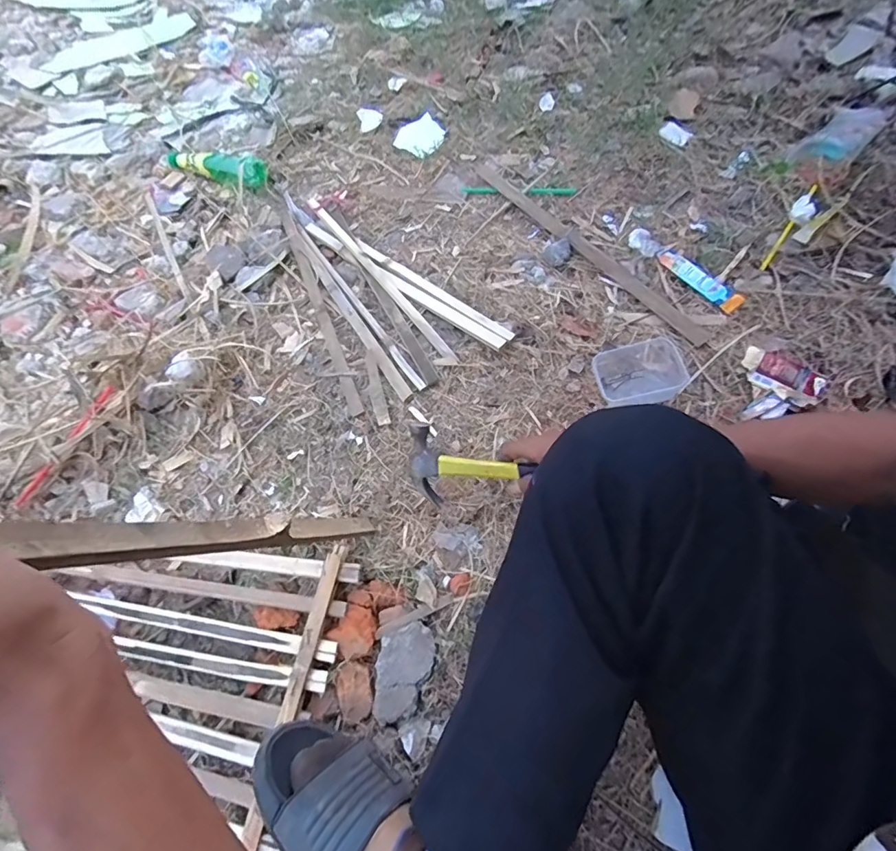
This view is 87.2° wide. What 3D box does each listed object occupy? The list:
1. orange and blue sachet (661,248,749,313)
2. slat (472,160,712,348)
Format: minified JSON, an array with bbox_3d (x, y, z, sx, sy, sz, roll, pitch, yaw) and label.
[{"bbox_3d":[0.387,-0.225,0.723,0.038,0.013,0.140,-35,66,-14],"label":"orange and blue sachet"},{"bbox_3d":[0.212,-0.319,0.795,0.033,0.011,0.554,-33,66,-13],"label":"slat"}]

